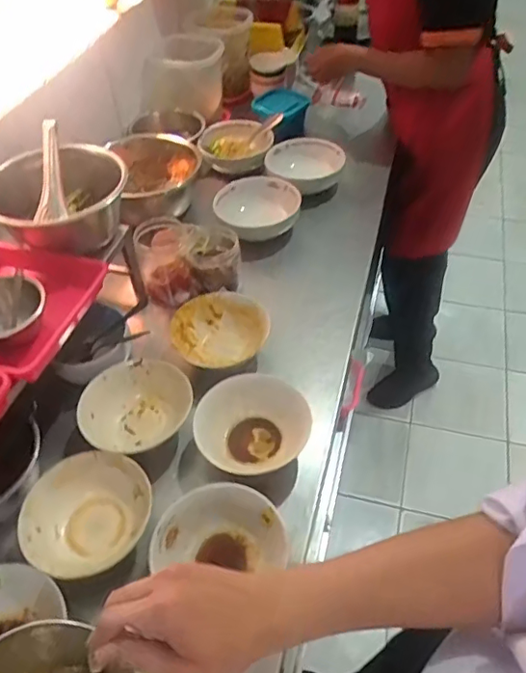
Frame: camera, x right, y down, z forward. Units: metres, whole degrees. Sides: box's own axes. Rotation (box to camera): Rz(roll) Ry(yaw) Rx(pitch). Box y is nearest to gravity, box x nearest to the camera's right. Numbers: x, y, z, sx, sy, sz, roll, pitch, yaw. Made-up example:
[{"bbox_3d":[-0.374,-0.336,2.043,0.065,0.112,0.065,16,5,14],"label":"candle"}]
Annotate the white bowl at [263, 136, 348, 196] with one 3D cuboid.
[{"bbox_3d":[0.083,-0.371,1.210,0.161,0.078,0.170,-2,47,2],"label":"white bowl"}]

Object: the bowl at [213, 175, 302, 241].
[{"bbox_3d":[-0.010,-0.257,1.117,0.168,0.060,0.168,-2,47,2],"label":"bowl"}]

